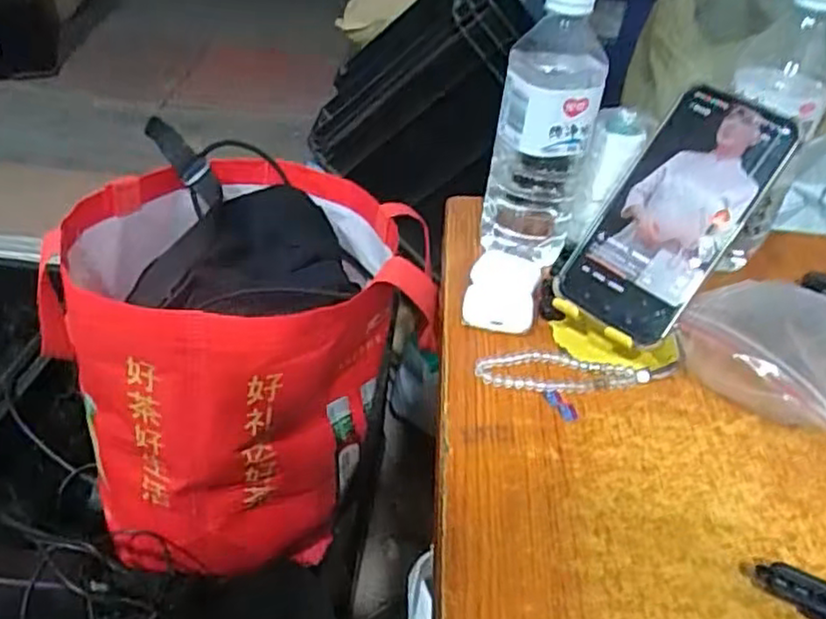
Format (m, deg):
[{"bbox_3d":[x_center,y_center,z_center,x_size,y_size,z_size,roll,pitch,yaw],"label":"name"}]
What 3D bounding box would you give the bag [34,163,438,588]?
[{"bbox_3d":[-0.163,0.039,0.685,0.316,0.286,0.287,-20,44,-31],"label":"bag"}]

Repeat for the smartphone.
[{"bbox_3d":[0.166,-0.062,0.452,0.079,0.164,0.007,36,5,28],"label":"smartphone"}]

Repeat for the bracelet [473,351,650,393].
[{"bbox_3d":[0.097,0.041,0.457,0.112,0.004,0.039,-2,37,-11],"label":"bracelet"}]

